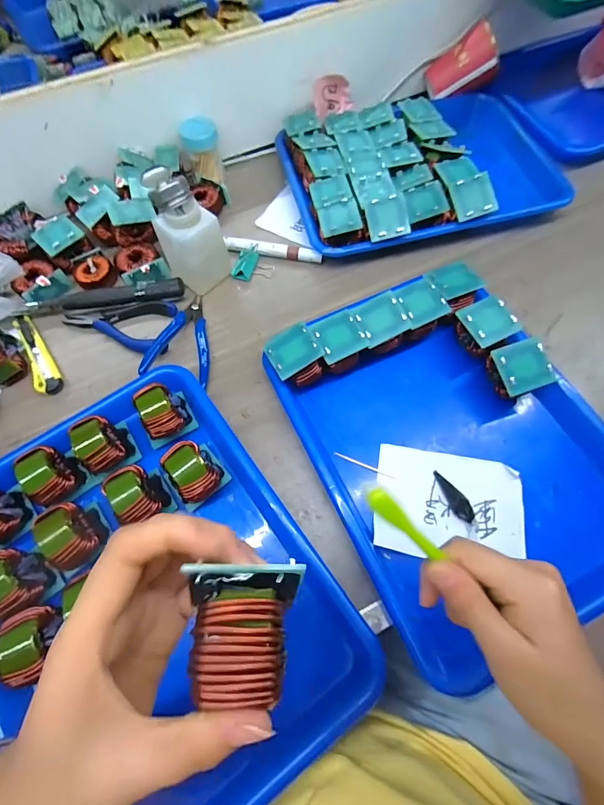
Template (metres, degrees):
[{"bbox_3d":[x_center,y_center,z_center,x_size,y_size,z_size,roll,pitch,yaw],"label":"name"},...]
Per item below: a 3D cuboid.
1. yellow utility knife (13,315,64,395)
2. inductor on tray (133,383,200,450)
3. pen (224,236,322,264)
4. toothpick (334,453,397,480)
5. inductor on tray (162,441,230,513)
[{"bbox_3d":[-0.288,-0.054,0.409,0.025,0.014,0.110,-30,69,-11],"label":"yellow utility knife"},{"bbox_3d":[-0.132,0.008,0.349,0.046,0.035,0.047,-29,68,-11],"label":"inductor on tray"},{"bbox_3d":[-0.034,-0.185,0.461,0.119,0.019,0.016,12,67,7],"label":"pen"},{"bbox_3d":[0.059,0.059,0.355,0.060,0.006,0.004,22,68,11],"label":"toothpick"},{"bbox_3d":[-0.095,0.061,0.329,0.047,0.043,0.045,-38,70,-14],"label":"inductor on tray"}]

